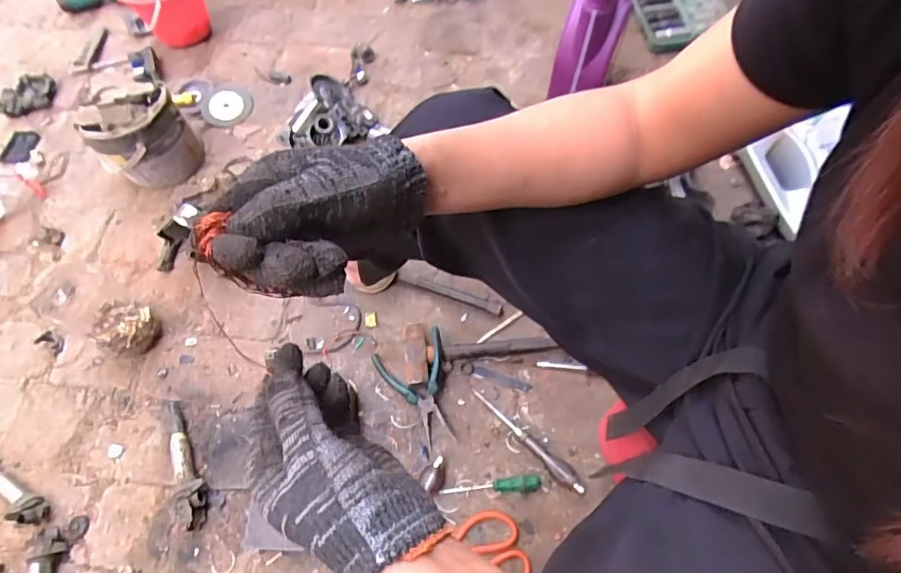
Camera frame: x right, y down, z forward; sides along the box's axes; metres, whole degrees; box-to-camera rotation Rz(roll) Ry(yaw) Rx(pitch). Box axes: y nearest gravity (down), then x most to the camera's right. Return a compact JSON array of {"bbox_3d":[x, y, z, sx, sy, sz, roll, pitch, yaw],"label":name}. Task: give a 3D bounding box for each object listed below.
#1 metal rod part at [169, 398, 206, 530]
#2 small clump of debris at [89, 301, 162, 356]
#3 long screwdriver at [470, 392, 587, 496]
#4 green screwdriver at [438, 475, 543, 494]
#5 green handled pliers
[{"bbox_3d":[-0.389,0.254,0.742,0.043,0.034,0.191,-18,67,-7],"label":"metal rod part"},{"bbox_3d":[-0.524,0.068,0.815,0.077,0.064,0.082,0,66,1],"label":"small clump of debris"},{"bbox_3d":[0.110,0.227,0.751,0.204,0.021,0.024,40,72,17],"label":"long screwdriver"},{"bbox_3d":[0.058,0.293,0.736,0.145,0.015,0.022,-6,66,-2],"label":"green screwdriver"},{"bbox_3d":[-0.037,0.165,0.790,0.108,0.034,0.172,-24,68,-10],"label":"green handled pliers"}]

